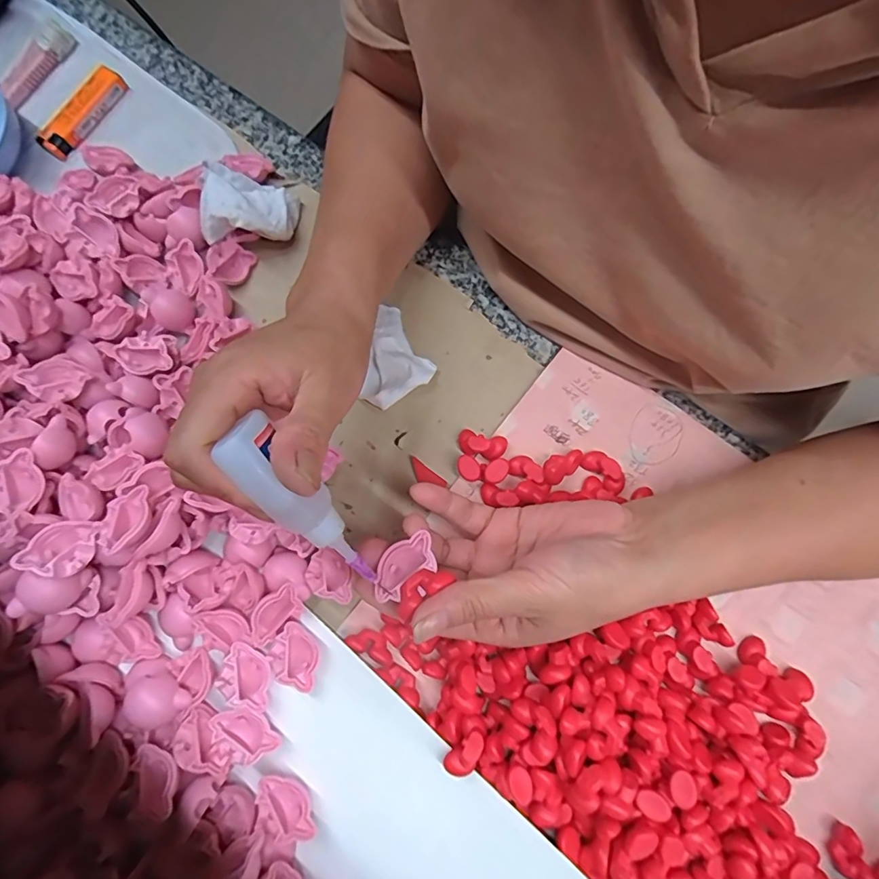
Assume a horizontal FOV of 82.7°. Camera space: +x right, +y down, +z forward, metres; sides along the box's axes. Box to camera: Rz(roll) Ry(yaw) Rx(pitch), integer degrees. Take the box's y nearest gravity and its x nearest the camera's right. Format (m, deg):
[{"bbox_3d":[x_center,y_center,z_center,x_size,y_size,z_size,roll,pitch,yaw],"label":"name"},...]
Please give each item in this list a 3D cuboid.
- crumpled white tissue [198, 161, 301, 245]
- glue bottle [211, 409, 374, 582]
[{"bbox_3d":[-0.135,-0.165,0.355,0.063,0.039,0.054,-11,78,0],"label":"crumpled white tissue"},{"bbox_3d":[-0.055,0.029,0.207,0.023,0.016,0.086,-43,119,-11],"label":"glue bottle"}]

